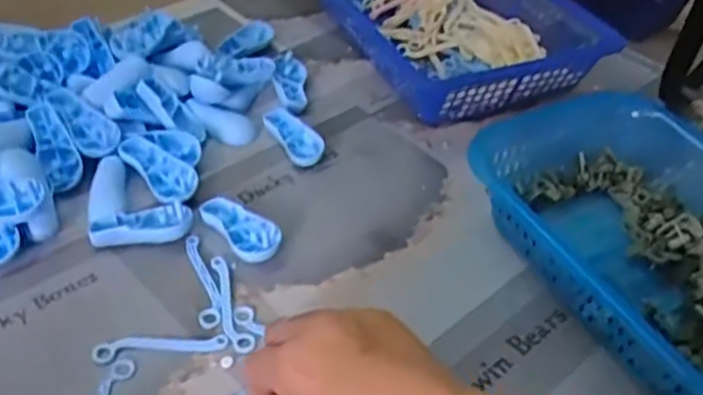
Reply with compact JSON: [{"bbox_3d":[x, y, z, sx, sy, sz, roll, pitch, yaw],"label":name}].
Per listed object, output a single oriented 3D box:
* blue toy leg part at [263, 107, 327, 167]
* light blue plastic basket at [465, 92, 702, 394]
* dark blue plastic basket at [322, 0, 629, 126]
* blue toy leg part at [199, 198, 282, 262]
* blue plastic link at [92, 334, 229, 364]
[{"bbox_3d":[-0.049,-0.049,0.595,0.029,0.016,0.068,-27,52,-32],"label":"blue toy leg part"},{"bbox_3d":[0.207,0.037,0.491,0.181,0.072,0.247,-16,47,-24],"label":"light blue plastic basket"},{"bbox_3d":[0.092,-0.177,0.713,0.206,0.066,0.276,-17,47,-24],"label":"dark blue plastic basket"},{"bbox_3d":[-0.077,0.023,0.513,0.035,0.014,0.066,-27,52,-31],"label":"blue toy leg part"},{"bbox_3d":[-0.117,0.091,0.442,0.079,0.004,0.014,-5,44,-13],"label":"blue plastic link"}]

